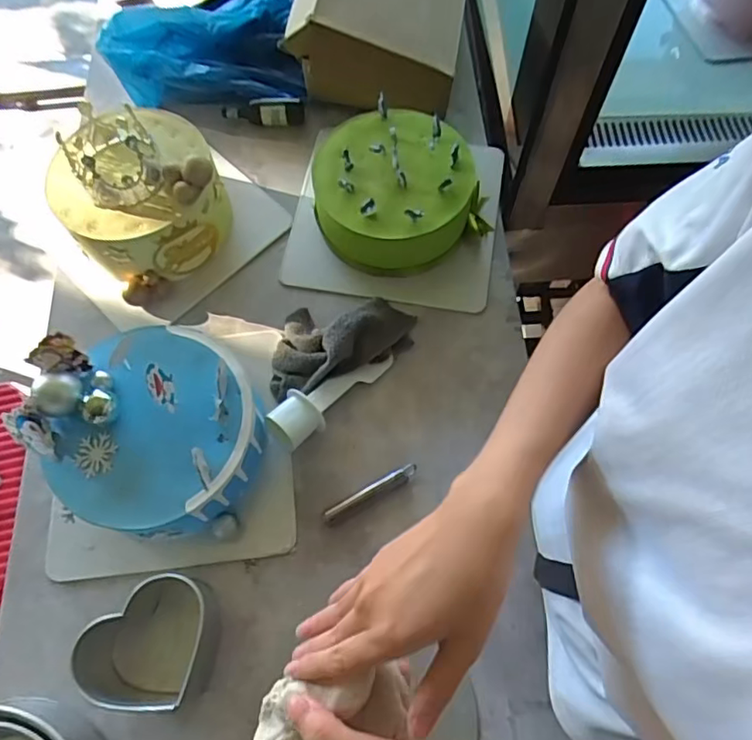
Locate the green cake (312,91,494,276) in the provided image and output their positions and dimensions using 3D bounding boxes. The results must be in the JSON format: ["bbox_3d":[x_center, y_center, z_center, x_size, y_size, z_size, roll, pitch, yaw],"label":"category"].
[{"bbox_3d":[0.024,-0.225,0.742,0.200,0.100,0.192,0,66,0],"label":"green cake"}]

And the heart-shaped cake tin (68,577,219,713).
[{"bbox_3d":[-0.227,0.257,0.562,0.124,0.073,0.113,0,66,0],"label":"heart-shaped cake tin"}]

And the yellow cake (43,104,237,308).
[{"bbox_3d":[-0.290,-0.217,0.725,0.183,0.145,0.170,0,66,0],"label":"yellow cake"}]

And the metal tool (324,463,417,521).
[{"bbox_3d":[-0.006,0.135,0.640,0.112,0.014,0.016,-27,69,-11],"label":"metal tool"}]

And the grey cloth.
[{"bbox_3d":[-0.040,-0.035,0.689,0.172,0.058,0.118,-6,66,-2],"label":"grey cloth"}]

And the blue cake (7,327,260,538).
[{"bbox_3d":[-0.235,0.058,0.616,0.214,0.130,0.208,0,68,1],"label":"blue cake"}]

